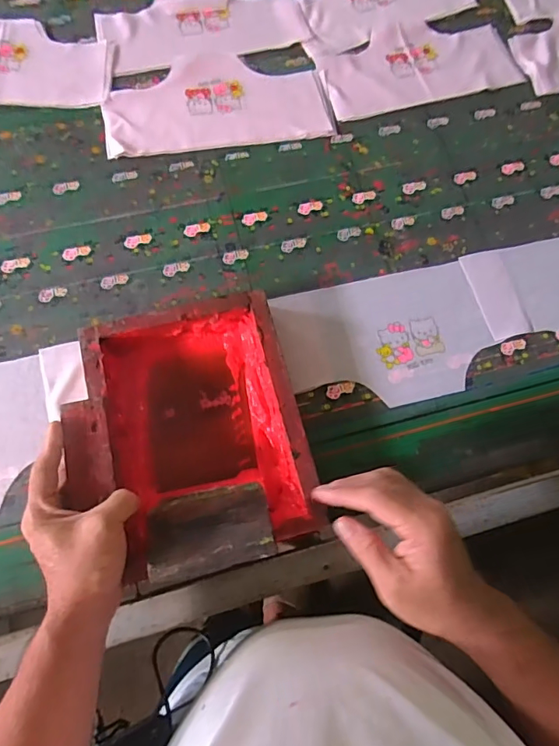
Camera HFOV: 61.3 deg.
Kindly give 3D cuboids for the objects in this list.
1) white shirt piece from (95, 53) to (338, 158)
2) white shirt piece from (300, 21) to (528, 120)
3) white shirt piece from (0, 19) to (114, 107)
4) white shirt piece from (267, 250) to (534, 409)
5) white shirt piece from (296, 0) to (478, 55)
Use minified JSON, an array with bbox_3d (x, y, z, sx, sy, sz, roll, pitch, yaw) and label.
[{"bbox_3d":[-0.089,-0.389,0.672,0.310,0.013,0.165,-10,70,-6],"label":"white shirt piece"},{"bbox_3d":[0.210,-0.469,0.717,0.304,0.011,0.149,-15,71,-8],"label":"white shirt piece"},{"bbox_3d":[-0.397,-0.448,0.675,0.306,0.007,0.155,1,70,-2],"label":"white shirt piece"},{"bbox_3d":[0.158,-0.048,0.573,0.308,0.008,0.160,-15,77,-10],"label":"white shirt piece"},{"bbox_3d":[0.167,-0.610,0.761,0.281,0.008,0.165,-25,73,-11],"label":"white shirt piece"}]

